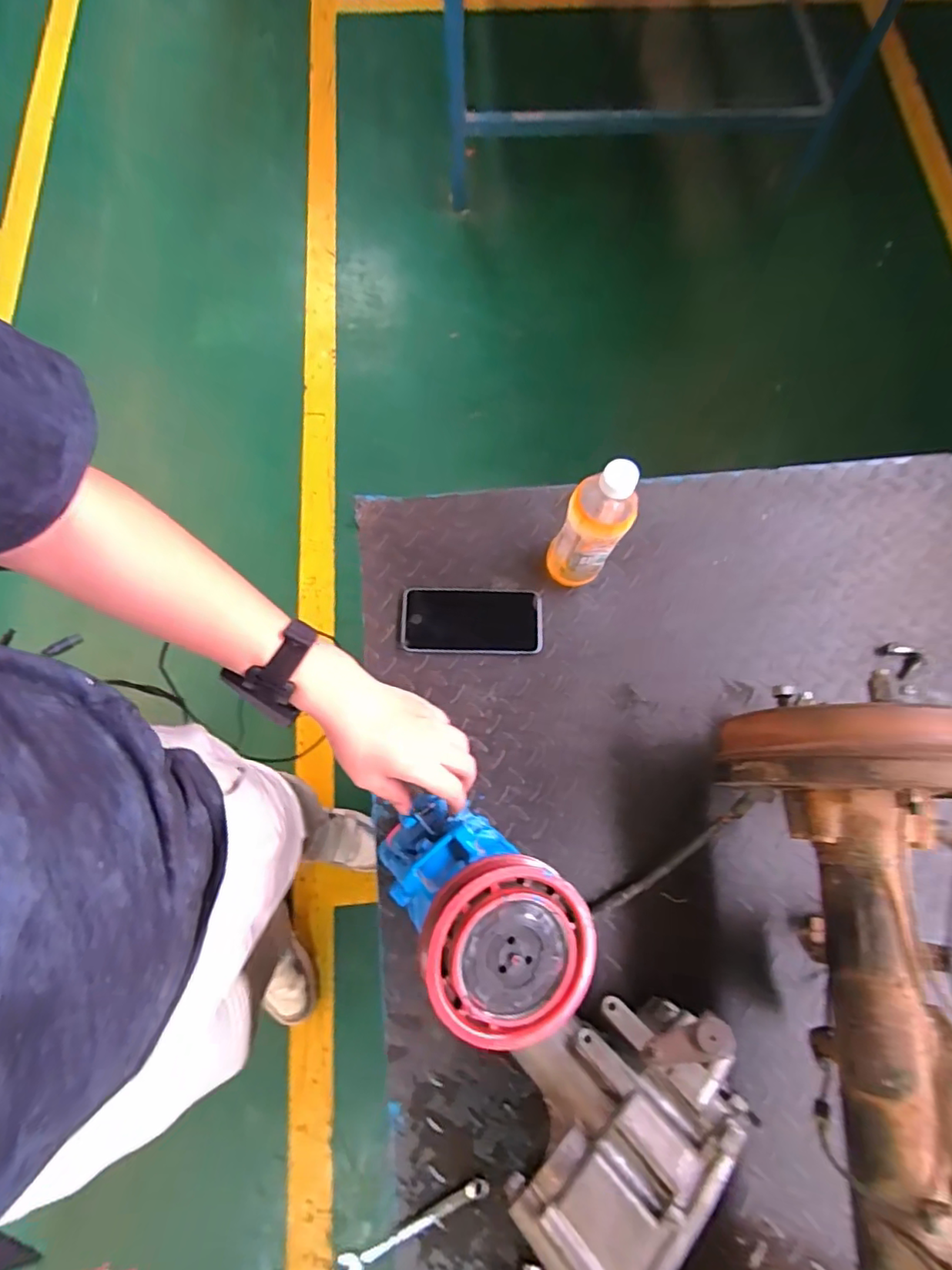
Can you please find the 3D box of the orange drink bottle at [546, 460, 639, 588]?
[{"bbox_3d":[0.121,-0.109,0.607,0.061,0.228,0.053,28,76,6],"label":"orange drink bottle"}]

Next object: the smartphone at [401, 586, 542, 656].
[{"bbox_3d":[-0.005,-0.017,0.684,0.167,0.013,0.078,2,75,-1],"label":"smartphone"}]

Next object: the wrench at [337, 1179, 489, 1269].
[{"bbox_3d":[-0.058,0.555,0.536,0.149,0.013,0.018,-24,77,-8],"label":"wrench"}]

